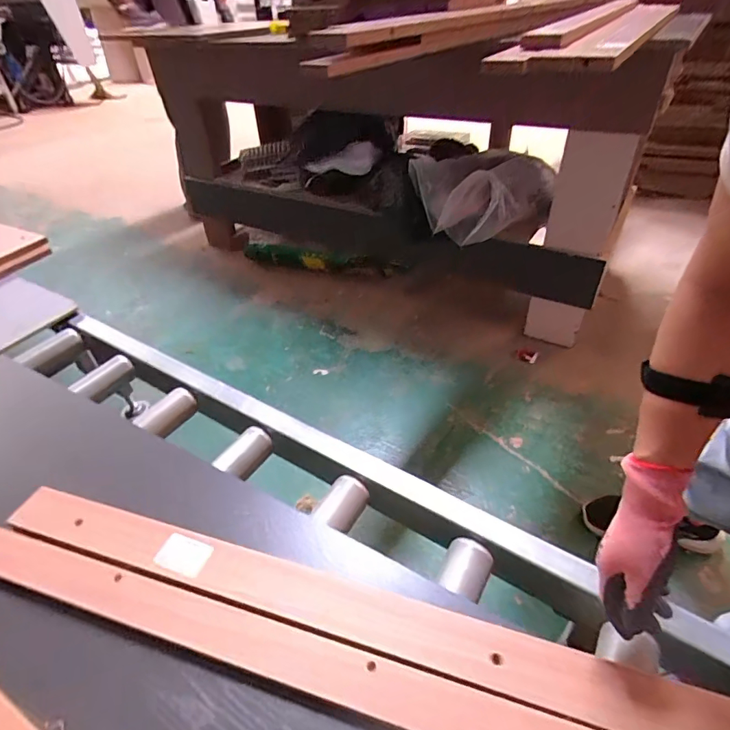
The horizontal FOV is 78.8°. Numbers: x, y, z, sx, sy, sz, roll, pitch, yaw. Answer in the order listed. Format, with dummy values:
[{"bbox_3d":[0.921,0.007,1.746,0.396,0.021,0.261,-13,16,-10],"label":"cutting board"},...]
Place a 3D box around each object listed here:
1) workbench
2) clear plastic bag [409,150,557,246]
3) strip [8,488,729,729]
[{"bbox_3d":[-0.049,-0.752,1.604,1.761,0.728,0.531,24,47,28],"label":"workbench"},{"bbox_3d":[0.342,-0.491,1.309,0.386,0.185,0.284,-10,41,-8],"label":"clear plastic bag"},{"bbox_3d":[-0.033,0.269,0.505,0.888,0.013,0.064,10,42,15],"label":"strip"}]

